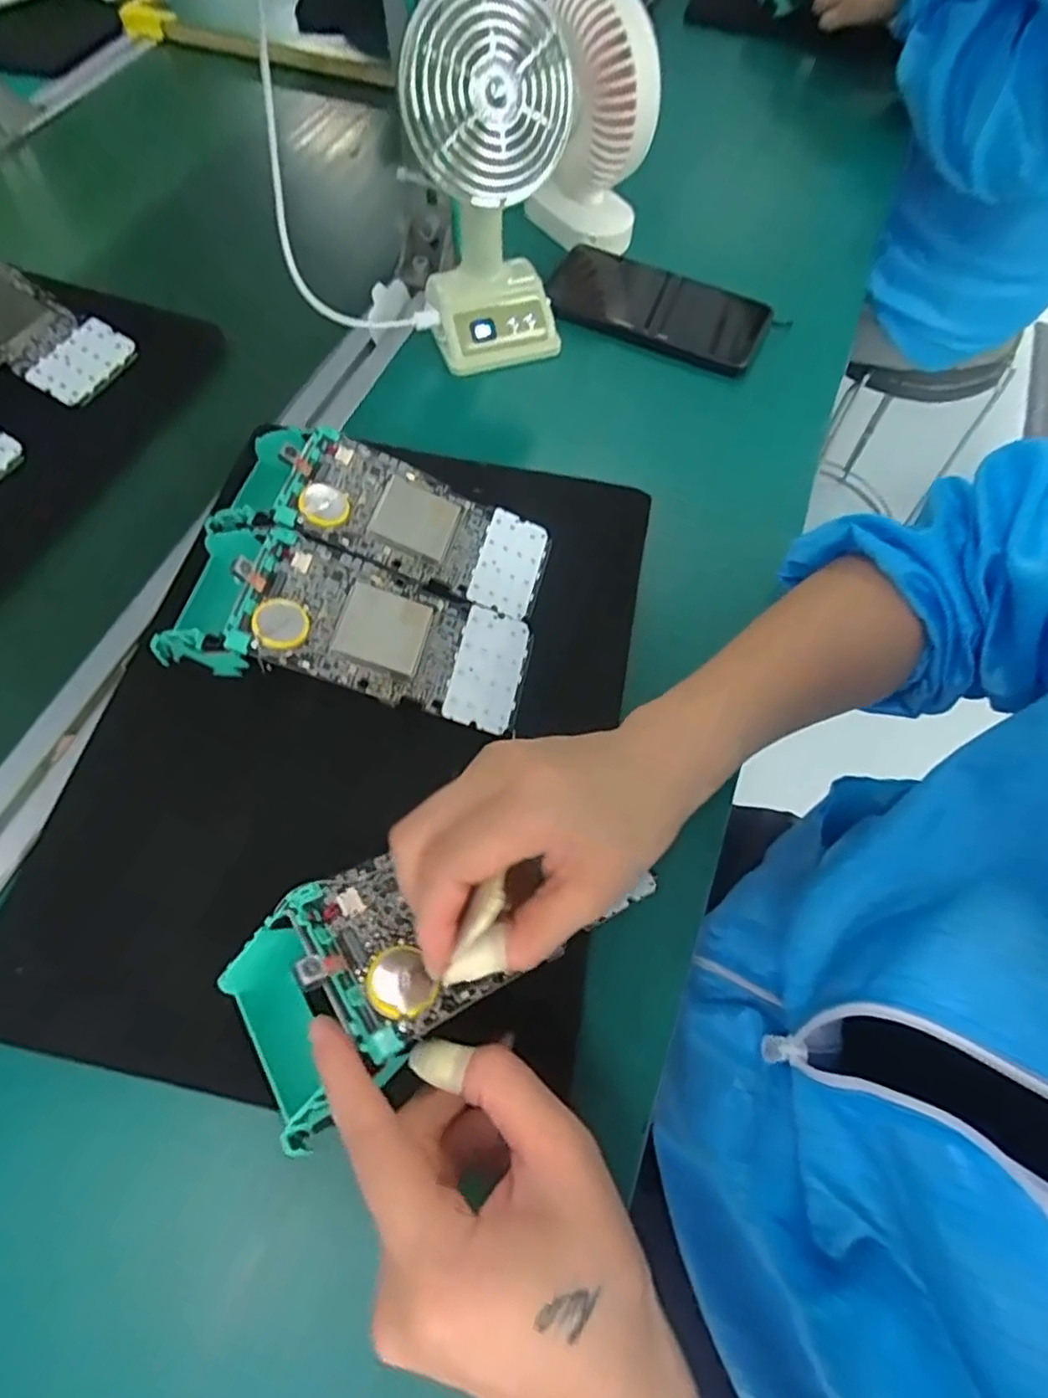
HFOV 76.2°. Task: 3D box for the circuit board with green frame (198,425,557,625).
[{"bbox_3d":[-0.073,-0.093,0.362,0.169,0.046,0.073,20,58,-9],"label":"circuit board with green frame"}]

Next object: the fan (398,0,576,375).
[{"bbox_3d":[-0.021,-0.301,0.402,0.091,0.176,0.067,-10,59,-9],"label":"fan"}]

